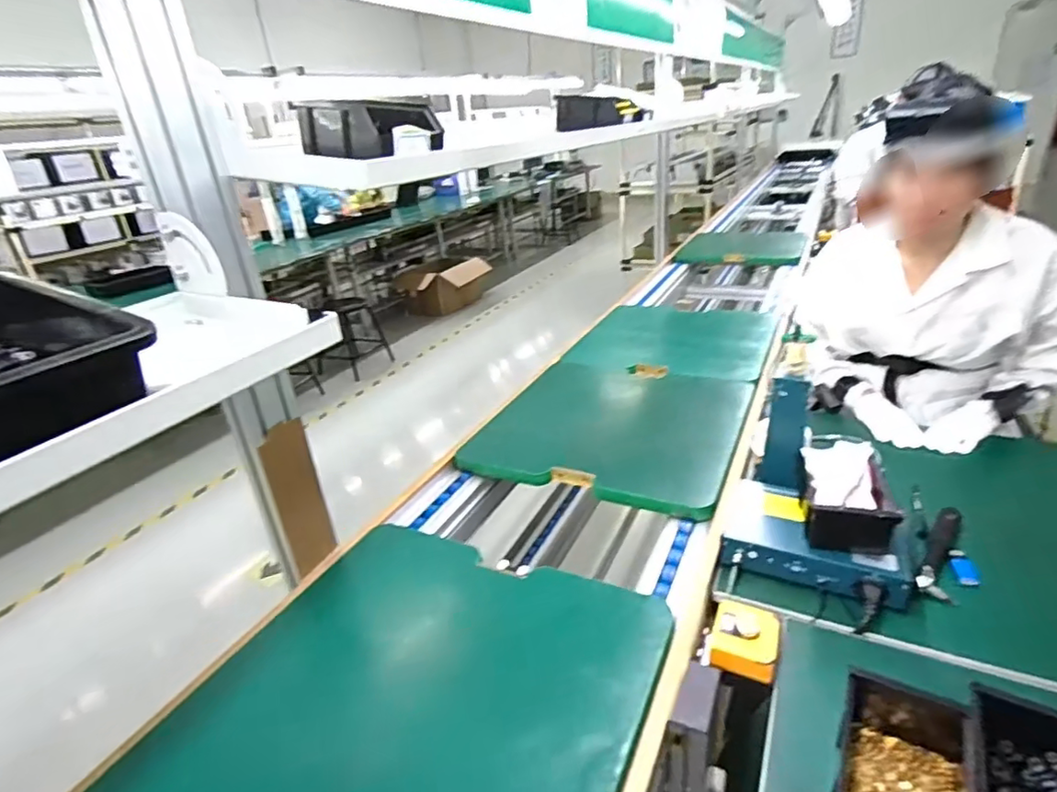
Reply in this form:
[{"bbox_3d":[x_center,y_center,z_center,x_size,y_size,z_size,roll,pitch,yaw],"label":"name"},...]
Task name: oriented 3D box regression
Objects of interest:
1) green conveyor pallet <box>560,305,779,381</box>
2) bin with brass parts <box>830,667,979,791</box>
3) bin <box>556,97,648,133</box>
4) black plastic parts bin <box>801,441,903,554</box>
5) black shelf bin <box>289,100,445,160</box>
[{"bbox_3d":[0.427,-0.174,1.654,0.497,0.039,0.539,8,29,25],"label":"green conveyor pallet"},{"bbox_3d":[0.344,0.361,0.542,0.103,0.082,0.202,10,29,28],"label":"bin with brass parts"},{"bbox_3d":[0.162,-0.651,1.321,0.184,0.066,0.126,5,27,19],"label":"bin"},{"bbox_3d":[0.443,0.137,0.819,0.107,0.078,0.157,2,26,15],"label":"black plastic parts bin"},{"bbox_3d":[-0.195,-0.328,0.704,0.154,0.059,0.108,16,32,37],"label":"black shelf bin"}]

